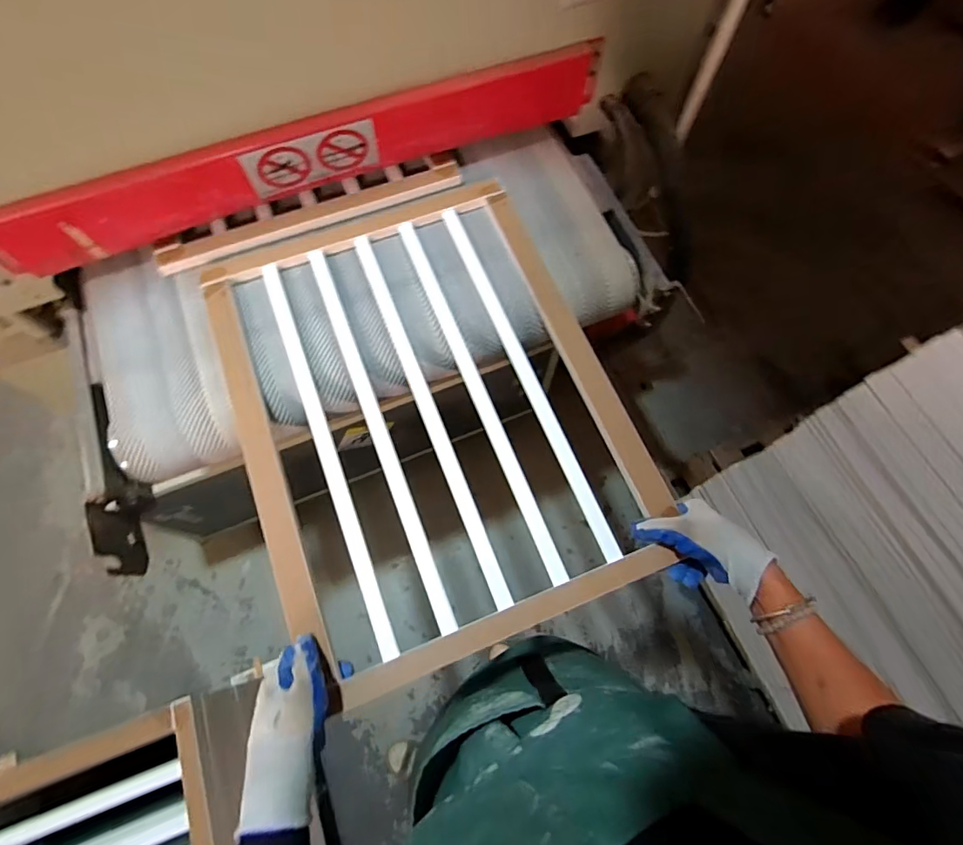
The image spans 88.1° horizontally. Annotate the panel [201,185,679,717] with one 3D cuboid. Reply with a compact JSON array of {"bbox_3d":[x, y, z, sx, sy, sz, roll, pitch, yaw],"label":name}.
[{"bbox_3d":[-0.073,-0.022,0.655,0.463,0.042,0.603,-20,71,-10],"label":"panel"}]

